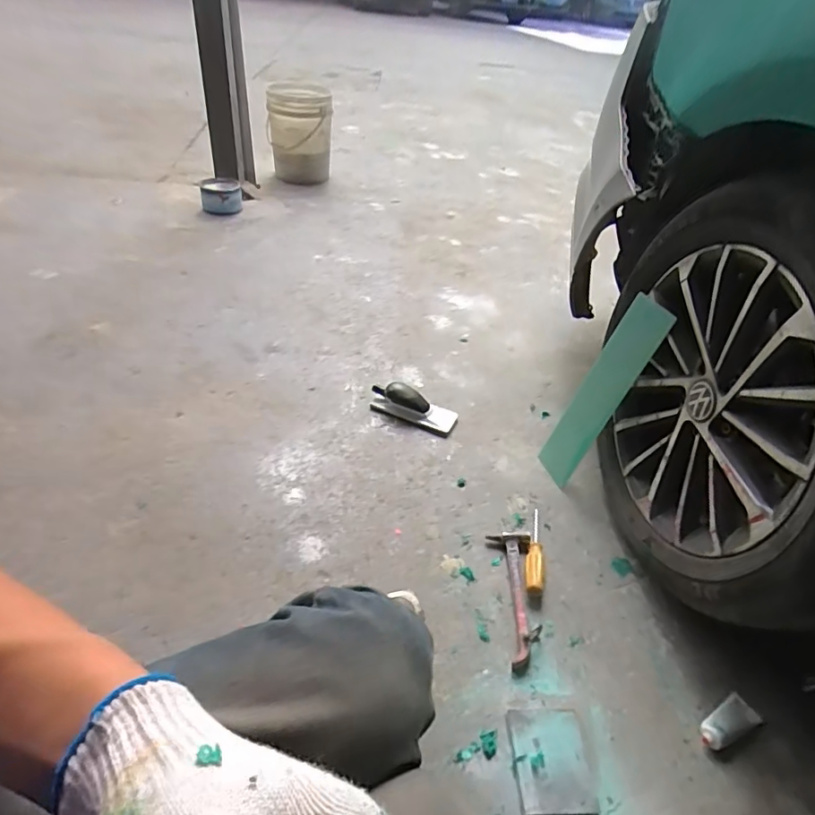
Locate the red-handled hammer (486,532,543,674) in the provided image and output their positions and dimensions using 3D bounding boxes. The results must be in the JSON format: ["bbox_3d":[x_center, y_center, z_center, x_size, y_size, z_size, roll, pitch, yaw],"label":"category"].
[{"bbox_3d":[0.179,0.309,0.865,0.071,0.019,0.244,5,39,0],"label":"red-handled hammer"}]

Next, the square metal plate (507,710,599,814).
[{"bbox_3d":[0.188,0.468,0.684,0.095,0.012,0.126,2,39,-4],"label":"square metal plate"}]

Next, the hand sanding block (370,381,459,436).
[{"bbox_3d":[0.012,-0.001,1.197,0.206,0.057,0.065,20,42,18],"label":"hand sanding block"}]

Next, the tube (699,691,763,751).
[{"bbox_3d":[0.457,0.448,0.746,0.104,0.020,0.043,-13,43,-21],"label":"tube"}]

